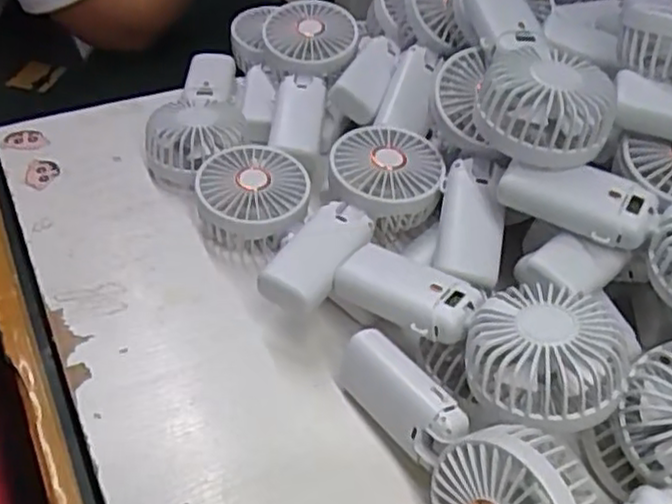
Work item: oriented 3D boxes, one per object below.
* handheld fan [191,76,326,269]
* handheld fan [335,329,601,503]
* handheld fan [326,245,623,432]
[{"bbox_3d":[-0.056,-0.077,0.588,0.094,0.050,0.193,10,46,5],"label":"handheld fan"},{"bbox_3d":[0.064,0.108,0.396,0.046,0.077,0.181,-21,37,-23],"label":"handheld fan"},{"bbox_3d":[0.078,0.039,0.422,0.179,0.035,0.073,25,47,37],"label":"handheld fan"}]

